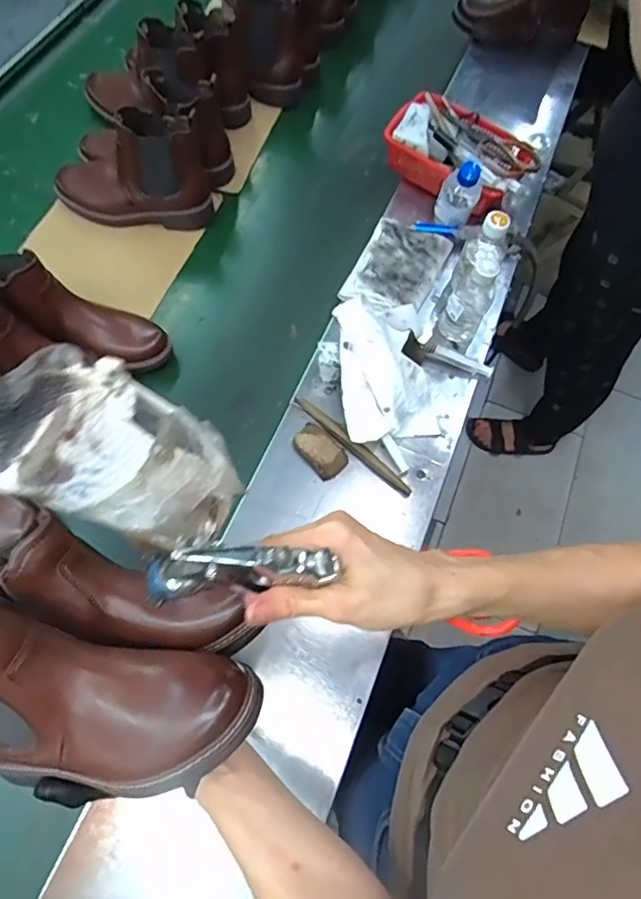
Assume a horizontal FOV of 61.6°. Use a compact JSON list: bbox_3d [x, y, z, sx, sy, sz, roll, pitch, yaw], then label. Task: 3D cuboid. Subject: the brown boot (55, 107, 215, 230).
[{"bbox_3d":[-0.298,-0.418,0.830,0.243,0.154,0.096,-1,66,-4],"label":"brown boot"}]

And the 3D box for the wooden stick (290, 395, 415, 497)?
[{"bbox_3d":[0.040,-0.008,0.703,0.194,0.018,0.019,41,70,14],"label":"wooden stick"}]

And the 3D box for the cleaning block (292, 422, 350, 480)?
[{"bbox_3d":[-0.001,0.001,0.697,0.045,0.018,0.075,-37,73,-18],"label":"cleaning block"}]

